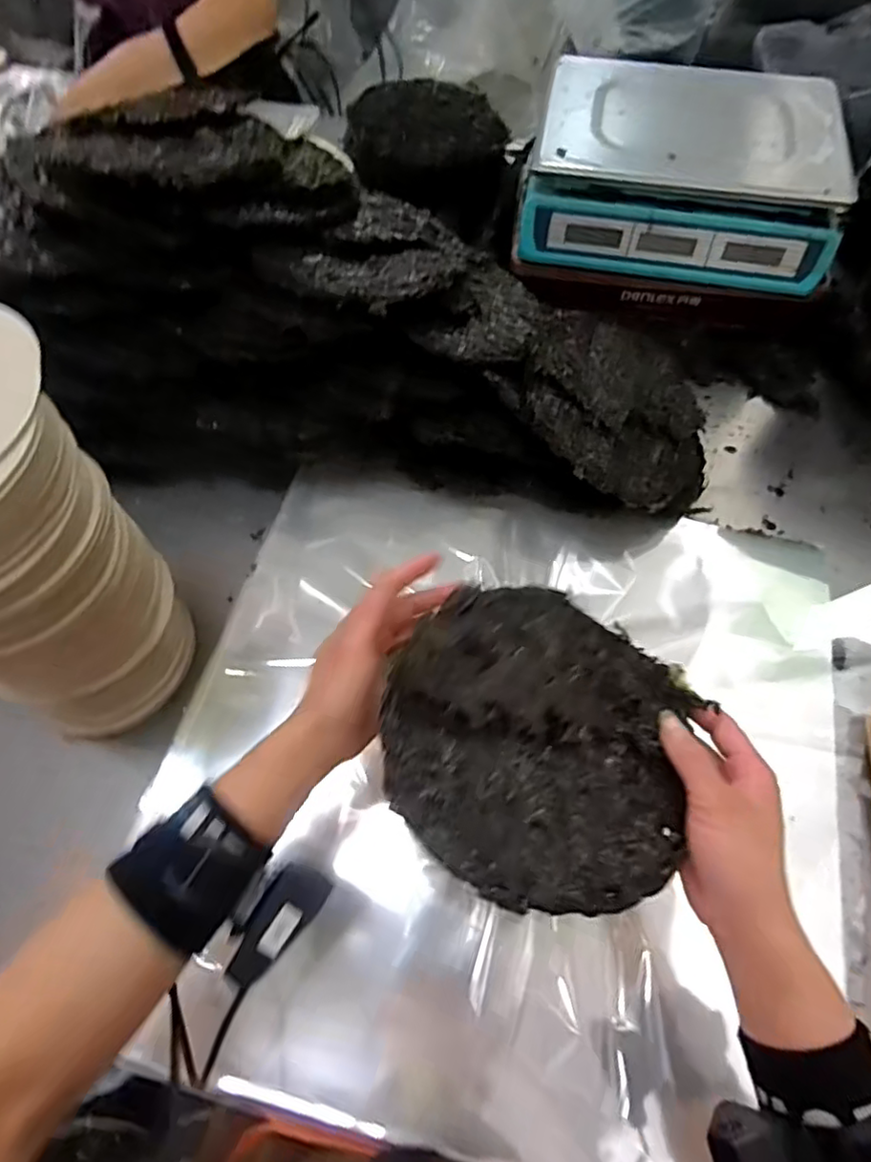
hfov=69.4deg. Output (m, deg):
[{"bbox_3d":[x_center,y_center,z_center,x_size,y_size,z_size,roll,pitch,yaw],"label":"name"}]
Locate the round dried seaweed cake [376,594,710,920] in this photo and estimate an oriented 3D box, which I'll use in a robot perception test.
[{"bbox_3d":[0.063,0.094,0.378,0.182,0.015,0.177,5,66,-12],"label":"round dried seaweed cake"}]

